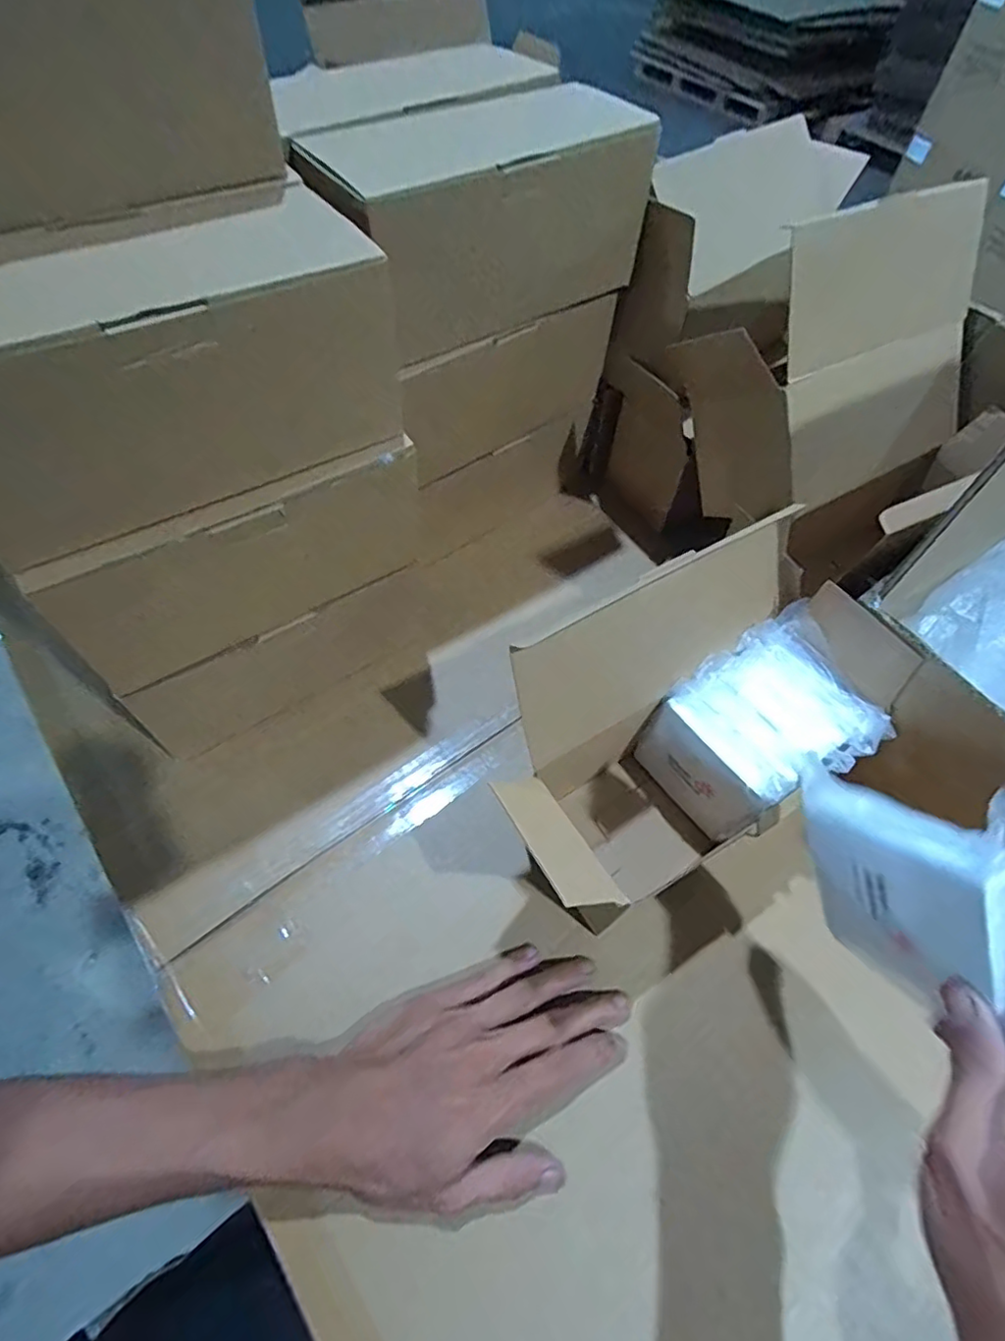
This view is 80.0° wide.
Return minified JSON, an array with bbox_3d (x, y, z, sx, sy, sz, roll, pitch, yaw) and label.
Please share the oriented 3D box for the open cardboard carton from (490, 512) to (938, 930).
[{"bbox_3d":[0.119,0.041,0.380,0.246,0.157,0.135,-28,63,-18],"label":"open cardboard carton"}]

